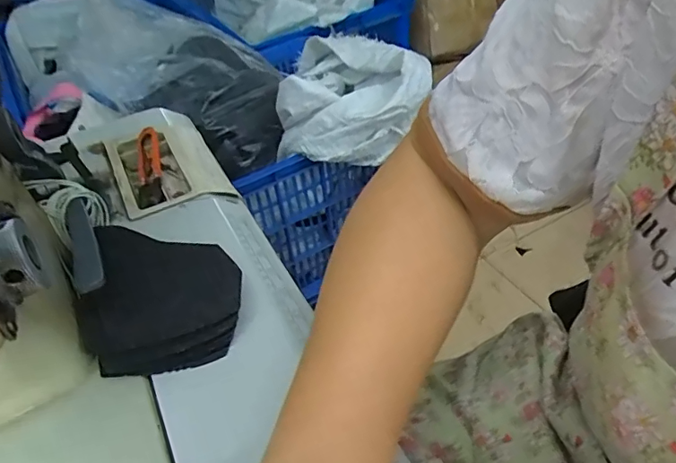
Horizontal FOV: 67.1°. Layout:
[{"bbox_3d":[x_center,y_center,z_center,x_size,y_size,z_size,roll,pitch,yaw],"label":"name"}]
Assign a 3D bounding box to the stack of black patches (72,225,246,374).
[{"bbox_3d":[-0.128,0.039,0.379,0.110,0.035,0.133,-12,42,-7],"label":"stack of black patches"}]

